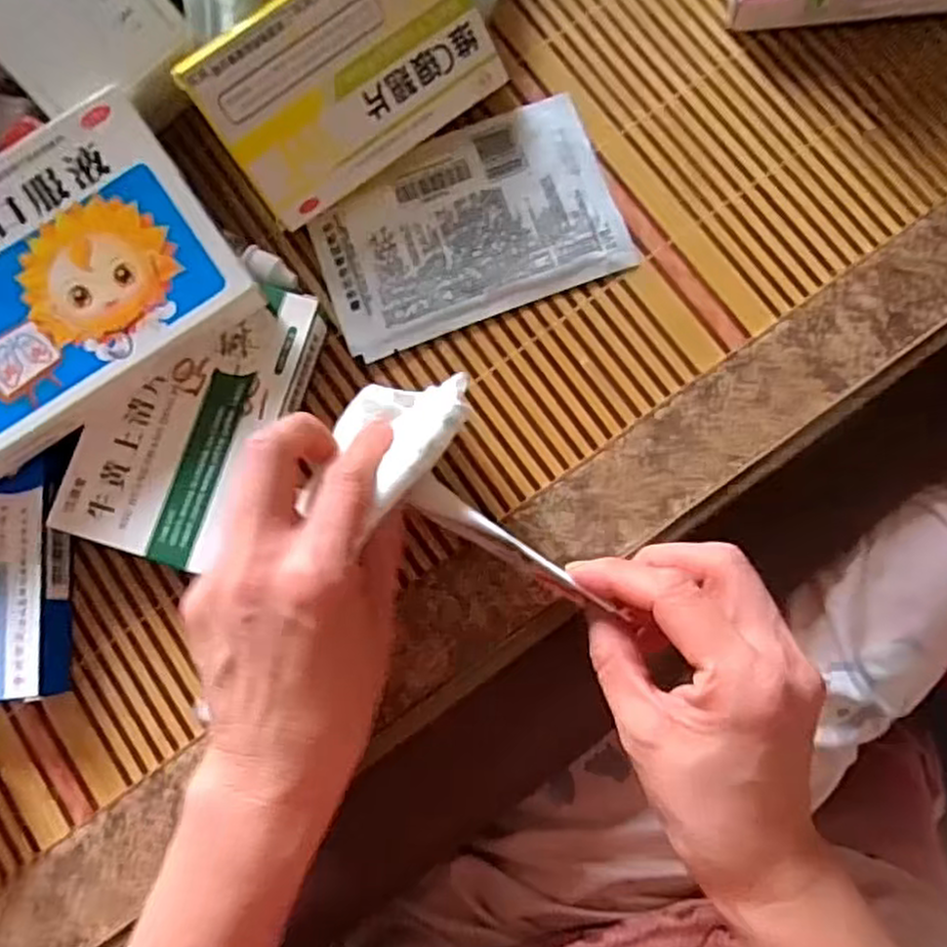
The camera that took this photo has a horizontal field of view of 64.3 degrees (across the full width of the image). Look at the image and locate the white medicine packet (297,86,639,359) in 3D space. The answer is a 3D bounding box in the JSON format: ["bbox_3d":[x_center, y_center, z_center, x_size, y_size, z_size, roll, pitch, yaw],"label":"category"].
[{"bbox_3d":[-0.004,-0.115,0.353,0.136,0.009,0.089,-20,80,-1],"label":"white medicine packet"}]

